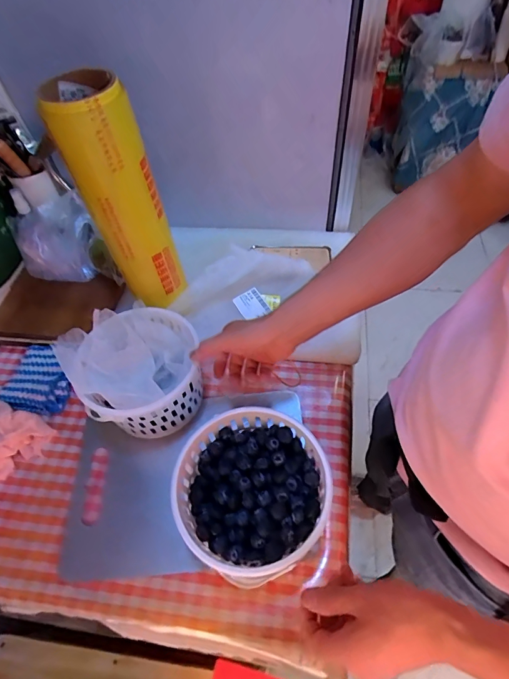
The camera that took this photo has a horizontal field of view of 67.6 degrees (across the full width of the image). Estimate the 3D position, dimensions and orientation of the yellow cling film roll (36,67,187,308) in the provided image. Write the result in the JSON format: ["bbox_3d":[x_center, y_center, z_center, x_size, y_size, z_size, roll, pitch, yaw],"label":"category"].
[{"bbox_3d":[-0.174,-0.180,0.523,0.093,0.294,0.111,-21,56,-10],"label":"yellow cling film roll"}]

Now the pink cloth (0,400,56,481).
[{"bbox_3d":[-0.390,0.153,0.577,0.119,0.039,0.114,25,60,19],"label":"pink cloth"}]

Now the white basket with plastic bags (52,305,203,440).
[{"bbox_3d":[-0.160,0.042,0.558,0.176,0.119,0.161,-2,55,3],"label":"white basket with plastic bags"}]

